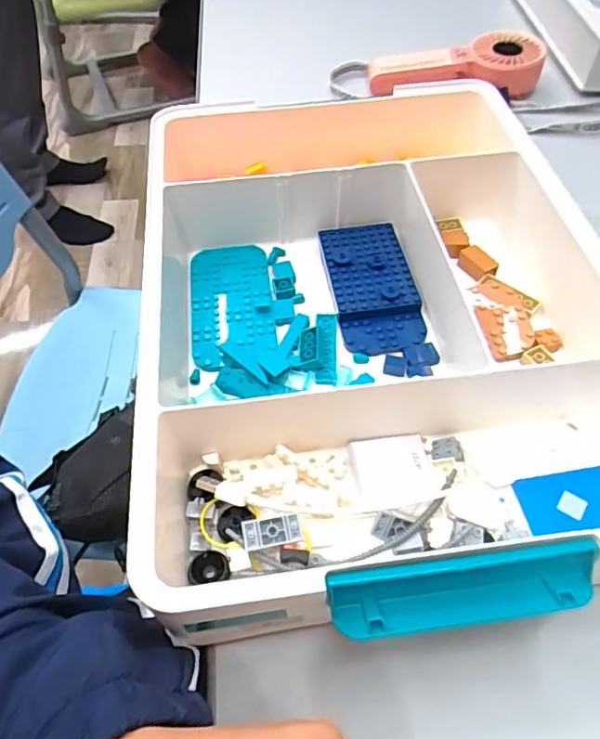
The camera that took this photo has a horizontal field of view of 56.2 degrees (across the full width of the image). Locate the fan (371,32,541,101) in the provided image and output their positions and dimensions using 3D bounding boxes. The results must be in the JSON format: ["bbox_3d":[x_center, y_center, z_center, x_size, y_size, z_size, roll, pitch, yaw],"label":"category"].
[{"bbox_3d":[0.169,-0.328,0.611,0.179,0.043,0.062,-1,53,0],"label":"fan"}]

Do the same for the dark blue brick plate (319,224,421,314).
[{"bbox_3d":[0.053,-0.082,0.447,0.061,0.015,0.092,-7,53,-5],"label":"dark blue brick plate"}]

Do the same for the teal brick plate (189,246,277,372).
[{"bbox_3d":[-0.053,-0.052,0.439,0.064,0.007,0.123,-6,53,-4],"label":"teal brick plate"}]

